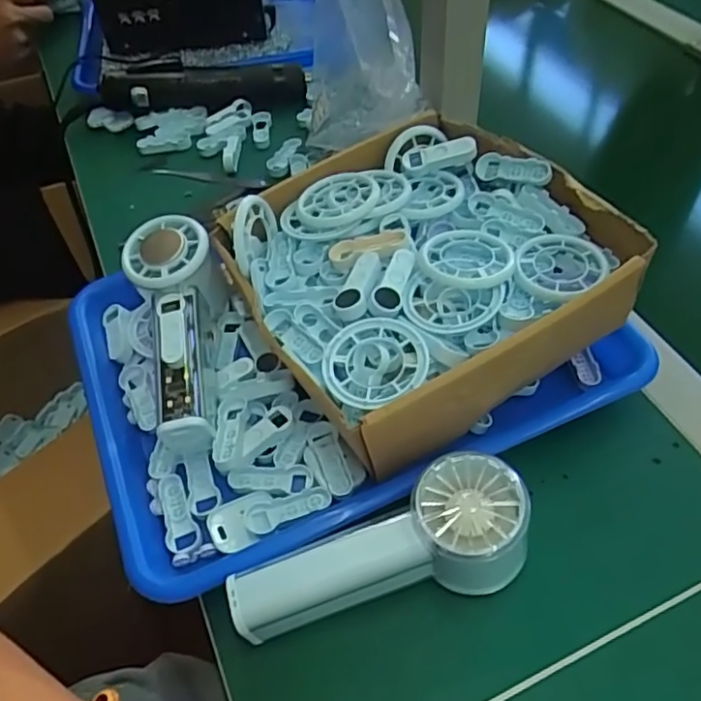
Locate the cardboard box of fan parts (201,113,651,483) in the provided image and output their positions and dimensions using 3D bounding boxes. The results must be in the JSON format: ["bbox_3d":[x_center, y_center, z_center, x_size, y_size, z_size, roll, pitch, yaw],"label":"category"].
[{"bbox_3d":[0.044,-0.048,0.403,0.207,0.085,0.207,-25,54,-15],"label":"cardboard box of fan parts"}]

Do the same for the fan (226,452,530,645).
[{"bbox_3d":[0.013,0.101,0.315,0.146,0.060,0.048,-12,51,-5],"label":"fan"}]

